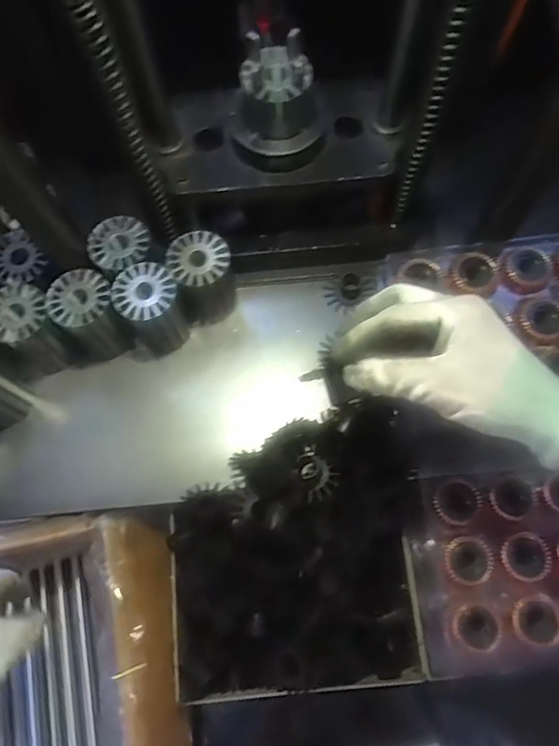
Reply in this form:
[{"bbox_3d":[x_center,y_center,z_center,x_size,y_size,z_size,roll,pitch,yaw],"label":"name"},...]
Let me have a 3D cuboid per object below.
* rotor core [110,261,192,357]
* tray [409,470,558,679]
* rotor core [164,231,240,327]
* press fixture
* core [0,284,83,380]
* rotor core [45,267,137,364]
[{"bbox_3d":[-0.112,-0.054,0.500,0.051,0.082,0.060,-33,74,-10],"label":"rotor core"},{"bbox_3d":[0.209,0.152,0.444,0.194,0.037,0.141,-5,72,-1],"label":"tray"},{"bbox_3d":[-0.068,-0.083,0.508,0.052,0.082,0.057,0,72,1],"label":"rotor core"},{"bbox_3d":[-0.001,-0.214,0.427,0.077,0.079,0.078,0,72,1],"label":"press fixture"},{"bbox_3d":[-0.219,-0.037,0.494,0.055,0.078,0.060,-24,73,-7],"label":"core"},{"bbox_3d":[-0.166,-0.049,0.496,0.057,0.076,0.063,-30,74,-9],"label":"rotor core"}]

